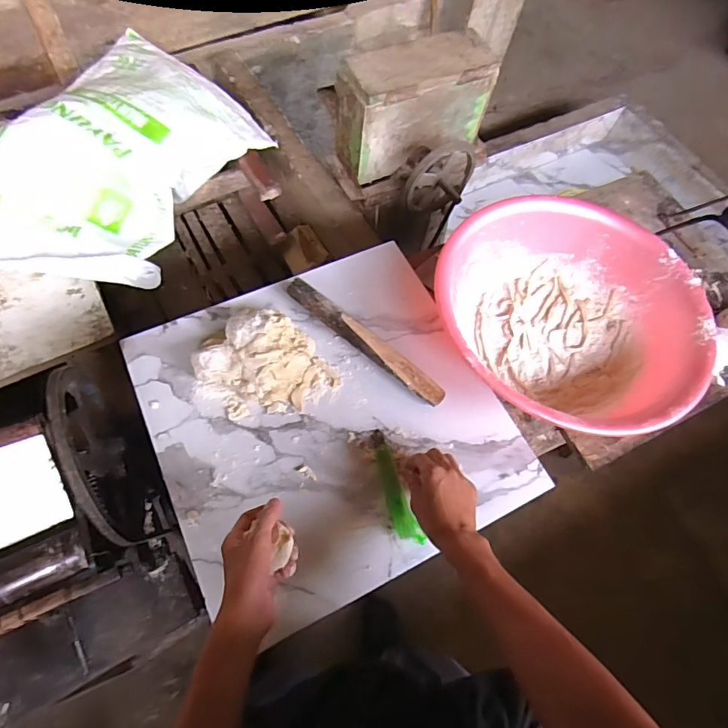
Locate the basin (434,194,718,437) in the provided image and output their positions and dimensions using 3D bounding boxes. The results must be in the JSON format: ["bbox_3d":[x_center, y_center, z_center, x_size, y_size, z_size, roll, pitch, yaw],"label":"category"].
[{"bbox_3d":[0.317,-0.072,0.747,0.393,0.134,0.396,1,66,-3],"label":"basin"}]

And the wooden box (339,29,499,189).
[{"bbox_3d":[0.117,-0.601,1.077,0.354,0.216,0.130,-24,70,-13],"label":"wooden box"}]

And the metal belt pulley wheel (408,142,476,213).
[{"bbox_3d":[0.189,-0.431,1.113,0.191,0.188,0.057,-39,68,23],"label":"metal belt pulley wheel"}]

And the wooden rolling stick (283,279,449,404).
[{"bbox_3d":[-0.001,-0.039,0.730,0.300,0.023,0.031,39,70,13],"label":"wooden rolling stick"}]

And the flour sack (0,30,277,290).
[{"bbox_3d":[-0.540,-0.449,1.029,0.419,0.198,0.680,23,67,7],"label":"flour sack"}]

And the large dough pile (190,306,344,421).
[{"bbox_3d":[-0.149,-0.006,0.697,0.211,0.065,0.155,-7,63,-9],"label":"large dough pile"}]

